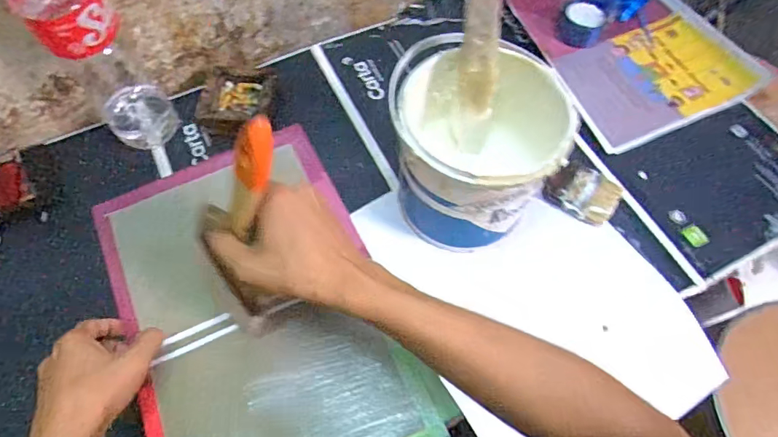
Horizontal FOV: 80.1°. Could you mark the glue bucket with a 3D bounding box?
[{"bbox_3d":[0.096,-0.075,0.557,0.184,0.191,0.176,0,63,-1],"label":"glue bucket"}]

